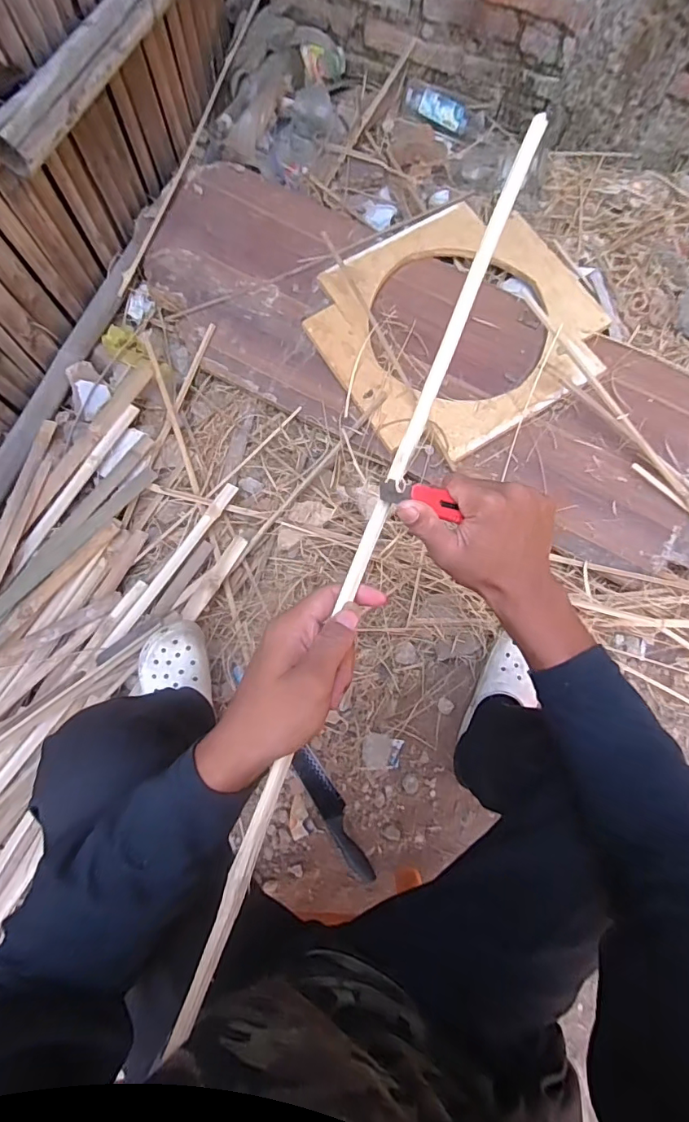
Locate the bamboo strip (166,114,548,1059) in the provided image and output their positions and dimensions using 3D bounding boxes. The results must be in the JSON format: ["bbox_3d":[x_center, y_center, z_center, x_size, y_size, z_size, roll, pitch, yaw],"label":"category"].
[{"bbox_3d":[0.026,-0.032,0.343,0.015,0.008,0.682,21,82,4],"label":"bamboo strip"}]

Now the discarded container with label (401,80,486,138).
[{"bbox_3d":[0.209,-0.974,1.060,0.173,0.042,0.055,19,75,3],"label":"discarded container with label"}]

